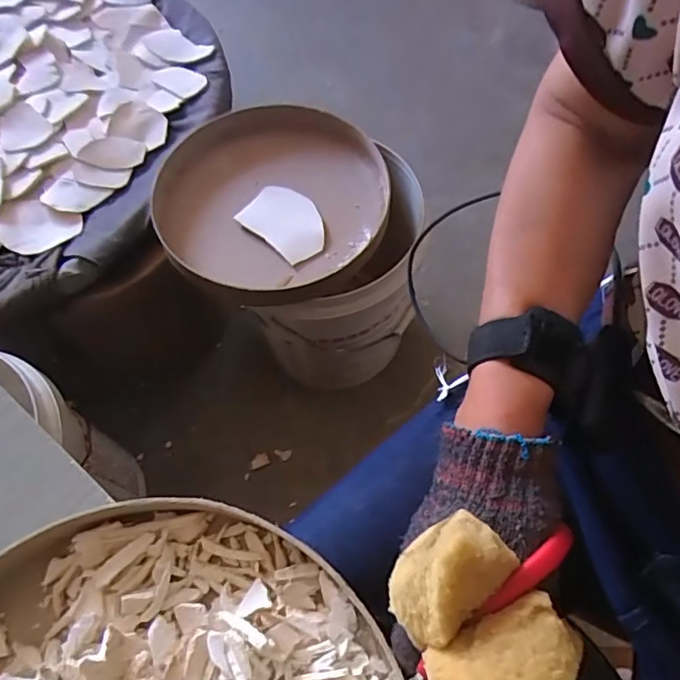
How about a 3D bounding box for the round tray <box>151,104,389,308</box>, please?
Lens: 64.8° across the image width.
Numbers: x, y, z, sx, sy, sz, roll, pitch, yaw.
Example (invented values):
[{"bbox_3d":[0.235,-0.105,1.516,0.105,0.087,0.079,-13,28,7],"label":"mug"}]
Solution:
[{"bbox_3d":[-0.089,-0.178,0.700,0.290,0.067,0.289,-1,64,3],"label":"round tray"}]

